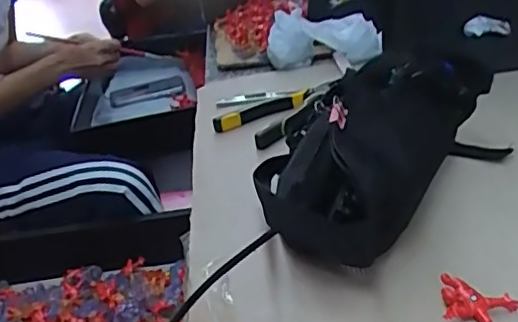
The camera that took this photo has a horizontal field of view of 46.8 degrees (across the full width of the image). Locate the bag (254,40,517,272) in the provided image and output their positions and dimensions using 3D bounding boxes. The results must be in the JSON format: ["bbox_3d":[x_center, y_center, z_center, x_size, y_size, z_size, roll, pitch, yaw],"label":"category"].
[{"bbox_3d":[0.106,-0.024,0.544,0.145,0.097,0.267,18,36,40],"label":"bag"}]

